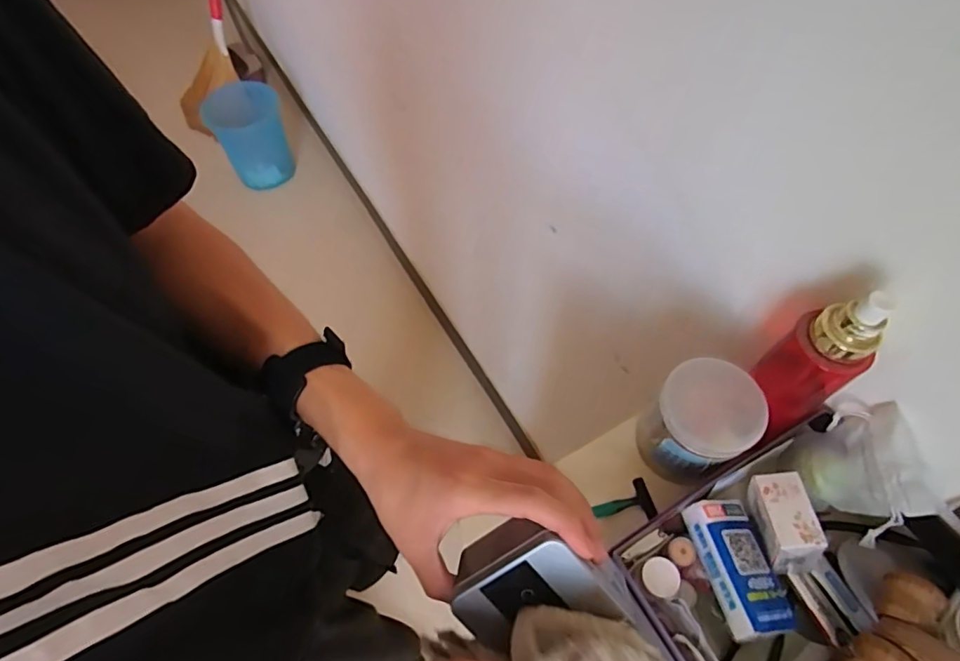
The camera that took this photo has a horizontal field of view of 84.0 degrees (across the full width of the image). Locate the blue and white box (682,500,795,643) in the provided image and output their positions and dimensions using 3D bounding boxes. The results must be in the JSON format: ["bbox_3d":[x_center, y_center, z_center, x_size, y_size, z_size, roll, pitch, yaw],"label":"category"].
[{"bbox_3d":[0.211,0.191,0.432,0.053,0.025,0.105,5,50,-22],"label":"blue and white box"}]

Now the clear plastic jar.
[{"bbox_3d":[0.194,0.084,0.479,0.079,0.096,0.079,0,58,0],"label":"clear plastic jar"}]

